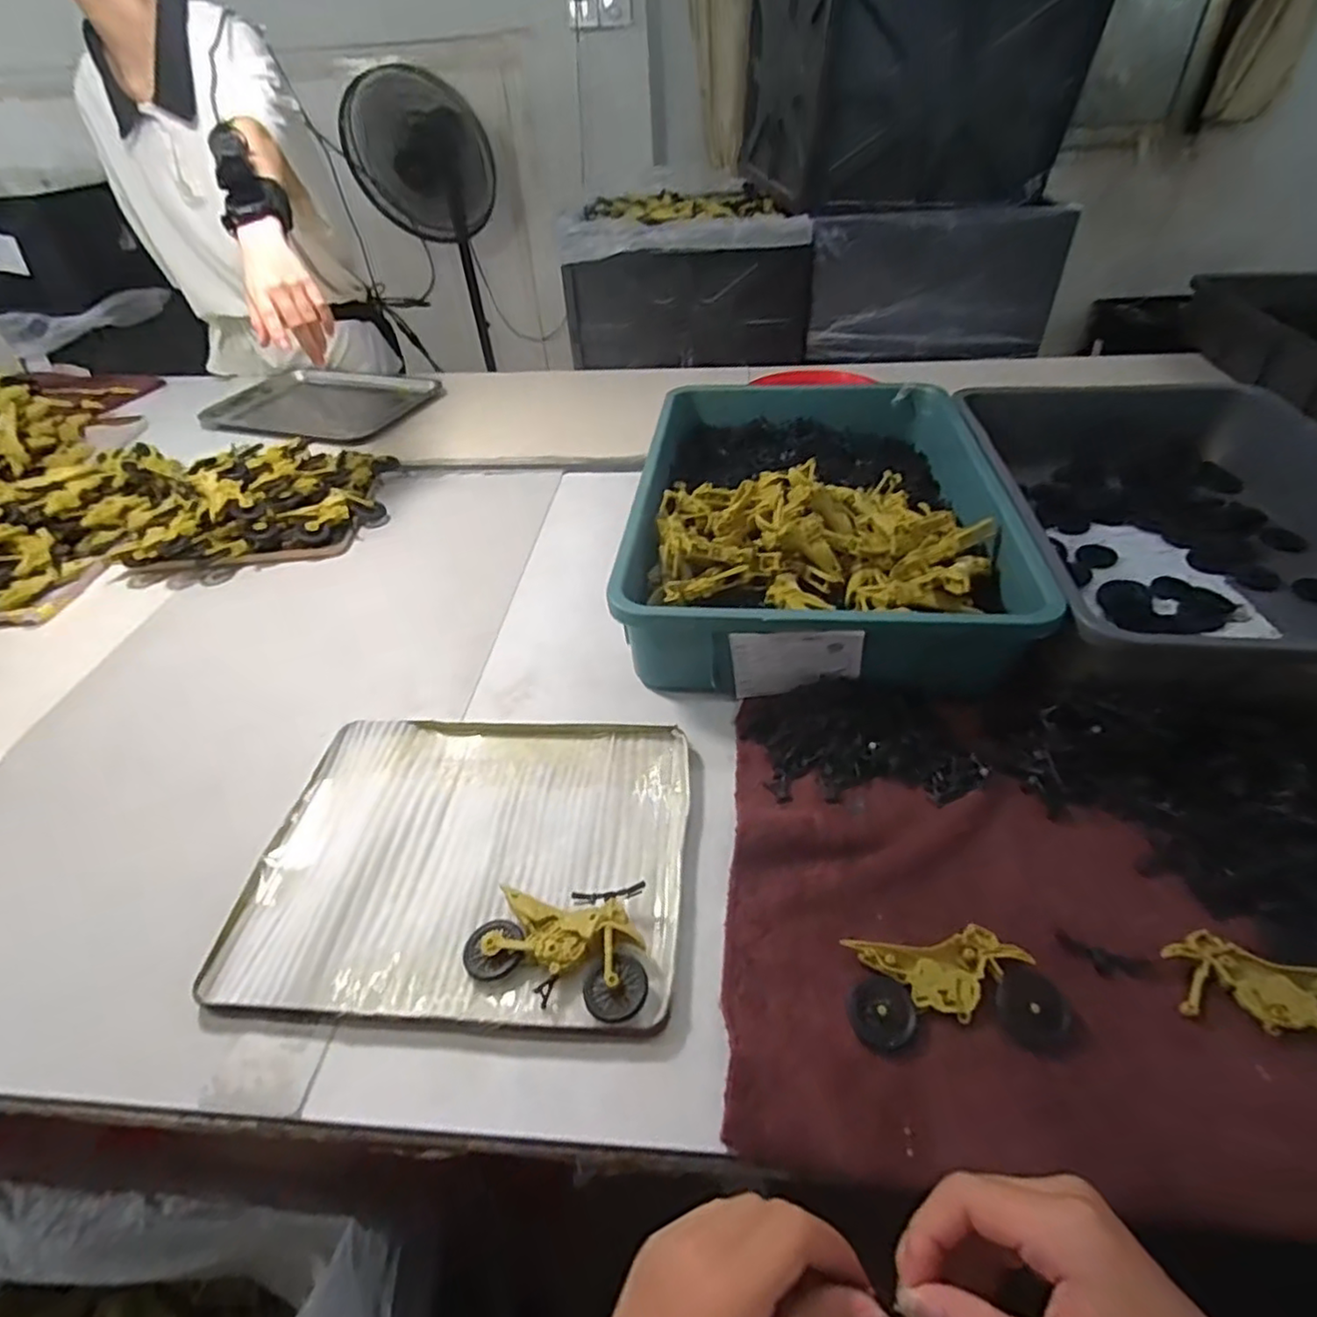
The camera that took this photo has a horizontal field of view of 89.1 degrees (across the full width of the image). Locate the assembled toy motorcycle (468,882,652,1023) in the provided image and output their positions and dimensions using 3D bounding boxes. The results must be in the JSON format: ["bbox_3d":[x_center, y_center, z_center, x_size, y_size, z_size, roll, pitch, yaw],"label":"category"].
[{"bbox_3d":[-0.062,0.178,0.422,0.113,0.022,0.079,4,42,9],"label":"assembled toy motorcycle"}]

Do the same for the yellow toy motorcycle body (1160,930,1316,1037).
[{"bbox_3d":[0.352,0.191,0.383,0.100,0.013,0.050,11,44,17],"label":"yellow toy motorcycle body"}]

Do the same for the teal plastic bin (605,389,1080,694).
[{"bbox_3d":[0.171,-0.169,0.744,0.361,0.097,0.526,2,42,7],"label":"teal plastic bin"}]

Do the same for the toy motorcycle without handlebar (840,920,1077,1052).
[{"bbox_3d":[0.170,0.192,0.393,0.112,0.021,0.064,0,42,4],"label":"toy motorcycle without handlebar"}]

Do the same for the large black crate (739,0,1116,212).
[{"bbox_3d":[0.436,-1.054,1.226,0.476,0.327,0.461,-10,42,-6],"label":"large black crate"}]

